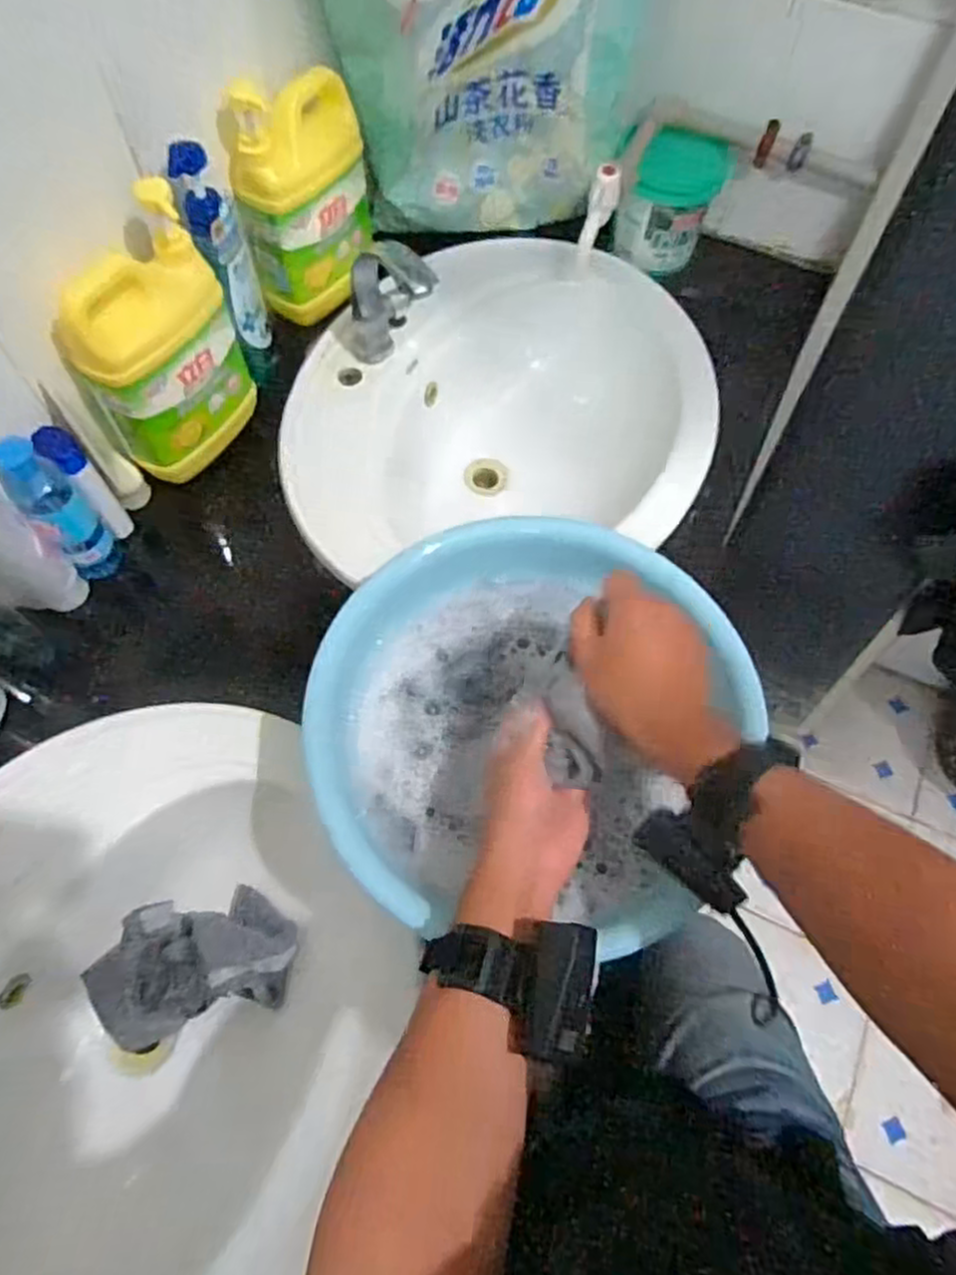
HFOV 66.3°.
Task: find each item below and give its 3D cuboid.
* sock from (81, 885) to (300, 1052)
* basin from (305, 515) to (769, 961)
[{"bbox_3d":[-0.255,0.287,0.648,0.187,0.088,0.115,-13,65,-8],"label":"sock"},{"bbox_3d":[0.055,0.064,0.596,0.344,0.135,0.332,1,64,-1],"label":"basin"}]

